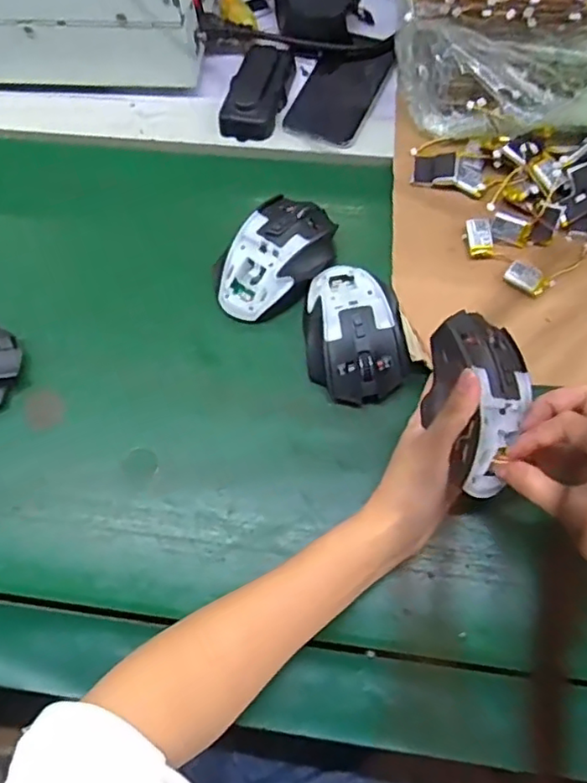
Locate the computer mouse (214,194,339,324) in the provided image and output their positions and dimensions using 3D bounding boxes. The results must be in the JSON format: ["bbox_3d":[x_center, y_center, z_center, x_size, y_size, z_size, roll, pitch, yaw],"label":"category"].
[{"bbox_3d":[-0.014,-0.109,0.493,0.067,0.033,0.113,31,72,15],"label":"computer mouse"}]

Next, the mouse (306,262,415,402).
[{"bbox_3d":[0.046,-0.050,0.465,0.075,0.034,0.113,-7,67,0],"label":"mouse"}]

